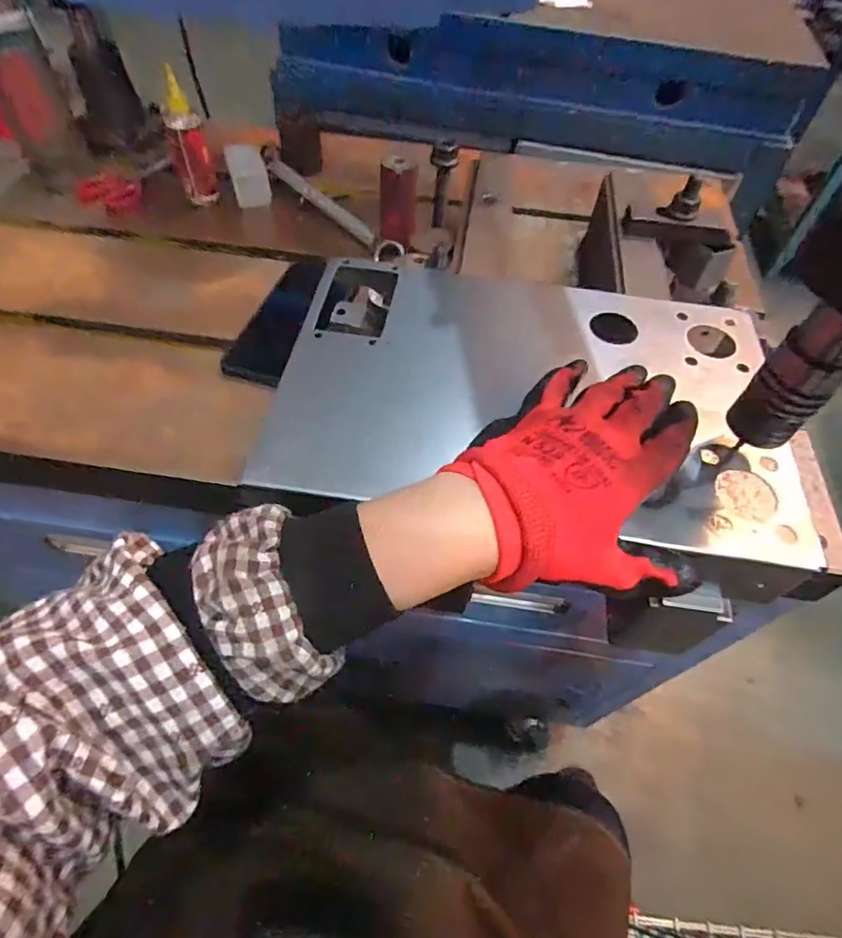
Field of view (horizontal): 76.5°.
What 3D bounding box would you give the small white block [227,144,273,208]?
[{"bbox_3d":[-0.215,-0.366,0.665,0.046,0.041,0.078,-14,55,-13],"label":"small white block"}]

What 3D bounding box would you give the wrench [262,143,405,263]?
[{"bbox_3d":[-0.117,-0.314,0.634,0.035,0.034,0.289,-32,61,-23],"label":"wrench"}]

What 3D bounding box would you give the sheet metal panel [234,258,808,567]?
[{"bbox_3d":[0.070,-0.053,0.335,0.303,0.011,0.198,8,57,4],"label":"sheet metal panel"}]

